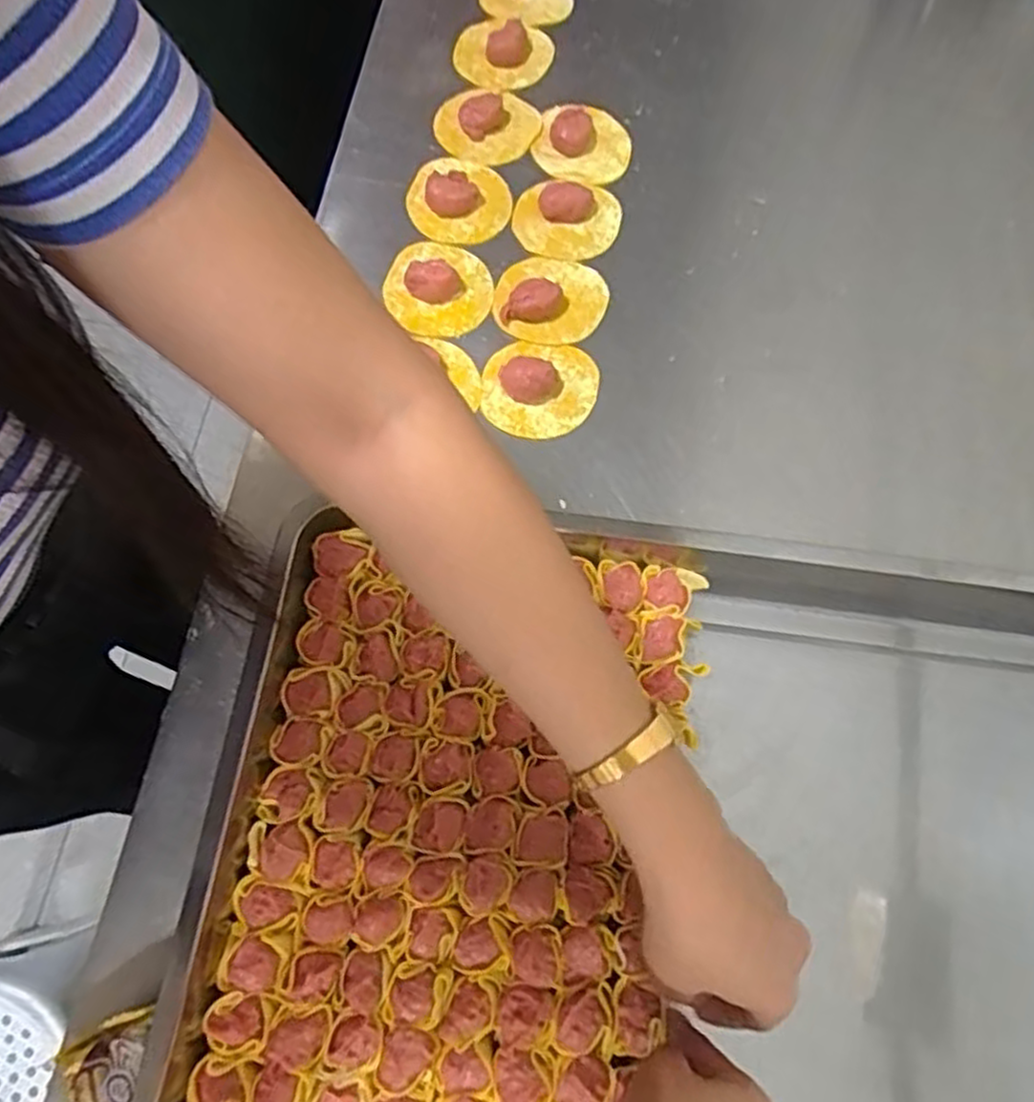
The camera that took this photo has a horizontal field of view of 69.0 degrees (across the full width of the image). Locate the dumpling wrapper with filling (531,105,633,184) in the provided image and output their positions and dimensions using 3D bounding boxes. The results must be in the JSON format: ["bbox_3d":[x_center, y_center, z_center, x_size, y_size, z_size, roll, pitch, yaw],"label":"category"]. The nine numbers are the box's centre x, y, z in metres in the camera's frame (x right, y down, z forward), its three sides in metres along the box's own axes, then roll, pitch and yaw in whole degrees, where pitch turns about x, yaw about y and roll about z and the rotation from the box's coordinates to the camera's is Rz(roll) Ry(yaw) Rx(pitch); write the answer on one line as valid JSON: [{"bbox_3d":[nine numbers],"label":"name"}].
[{"bbox_3d":[0.055,-0.341,0.629,0.079,0.022,0.072,9,70,2],"label":"dumpling wrapper with filling"}]

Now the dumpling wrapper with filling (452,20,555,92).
[{"bbox_3d":[-0.014,-0.444,0.667,0.080,0.016,0.085,0,70,-1],"label":"dumpling wrapper with filling"}]

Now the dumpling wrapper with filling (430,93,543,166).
[{"bbox_3d":[-0.024,-0.357,0.632,0.088,0.012,0.070,-5,70,-3],"label":"dumpling wrapper with filling"}]

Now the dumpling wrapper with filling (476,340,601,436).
[{"bbox_3d":[0.017,-0.120,0.543,0.080,0.024,0.080,9,70,2],"label":"dumpling wrapper with filling"}]

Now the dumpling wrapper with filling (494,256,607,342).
[{"bbox_3d":[0.026,-0.196,0.568,0.084,0.021,0.070,4,70,0],"label":"dumpling wrapper with filling"}]

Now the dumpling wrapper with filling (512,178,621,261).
[{"bbox_3d":[0.038,-0.266,0.603,0.082,0.012,0.077,0,70,-1],"label":"dumpling wrapper with filling"}]

